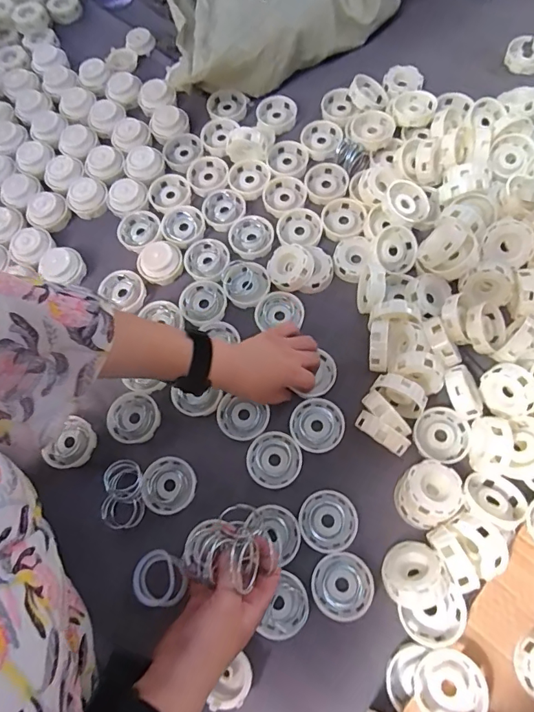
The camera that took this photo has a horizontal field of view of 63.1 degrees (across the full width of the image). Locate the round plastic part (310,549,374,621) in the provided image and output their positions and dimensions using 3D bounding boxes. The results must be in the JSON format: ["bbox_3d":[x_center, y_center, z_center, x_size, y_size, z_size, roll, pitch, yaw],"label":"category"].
[{"bbox_3d":[0.079,0.241,0.456,0.063,0.012,0.061,0,71,1],"label":"round plastic part"}]

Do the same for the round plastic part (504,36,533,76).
[{"bbox_3d":[0.409,-0.473,0.683,0.063,0.019,0.063,0,71,1],"label":"round plastic part"}]

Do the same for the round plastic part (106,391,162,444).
[{"bbox_3d":[-0.165,0.077,0.538,0.062,0.011,0.059,0,71,1],"label":"round plastic part"}]

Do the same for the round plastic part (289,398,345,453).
[{"bbox_3d":[0.058,0.082,0.510,0.062,0.015,0.062,0,71,1],"label":"round plastic part"}]

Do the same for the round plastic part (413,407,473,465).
[{"bbox_3d":[0.199,0.092,0.498,0.061,0.021,0.061,0,71,1],"label":"round plastic part"}]

